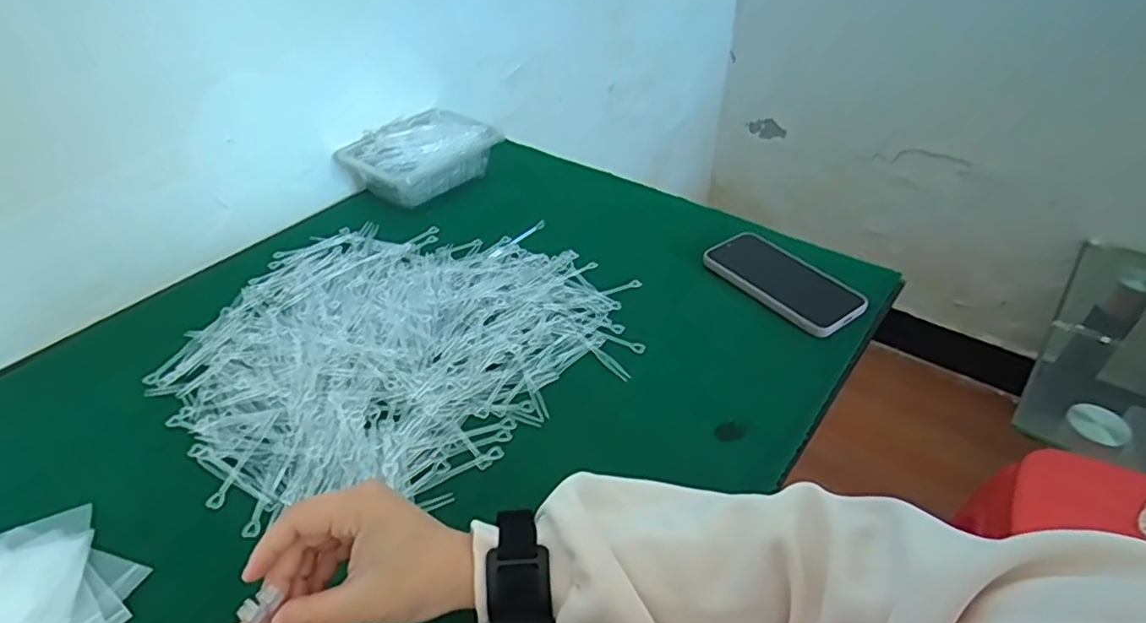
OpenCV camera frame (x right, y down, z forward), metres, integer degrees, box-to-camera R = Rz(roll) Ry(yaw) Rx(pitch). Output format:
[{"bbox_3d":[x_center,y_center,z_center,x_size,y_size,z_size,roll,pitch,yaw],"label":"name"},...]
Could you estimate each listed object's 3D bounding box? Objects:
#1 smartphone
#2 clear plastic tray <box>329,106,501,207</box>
[{"bbox_3d":[0.215,-0.033,0.657,0.085,0.013,0.156,-26,46,-27],"label":"smartphone"},{"bbox_3d":[-0.190,-0.198,0.824,0.123,0.059,0.174,28,47,30],"label":"clear plastic tray"}]

